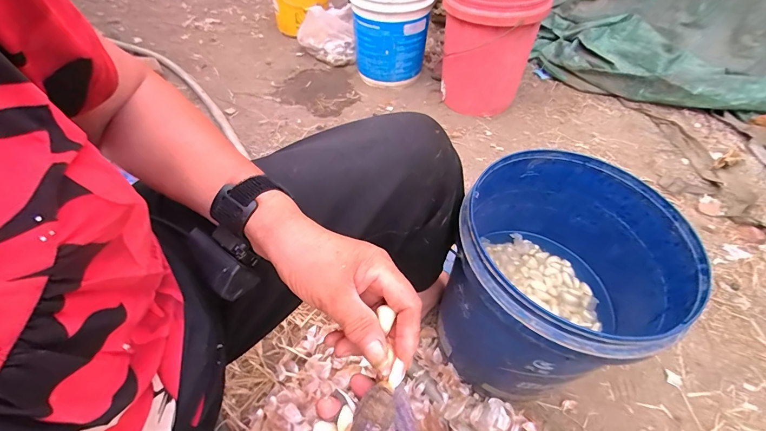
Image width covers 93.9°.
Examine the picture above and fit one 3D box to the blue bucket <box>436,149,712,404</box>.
[{"bbox_3d":[0.261,0.117,0.586,0.290,0.310,0.304,1,50,-1],"label":"blue bucket"}]

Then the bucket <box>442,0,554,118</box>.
[{"bbox_3d":[0.334,-0.544,1.175,0.270,0.367,0.270,1,50,-1],"label":"bucket"}]

